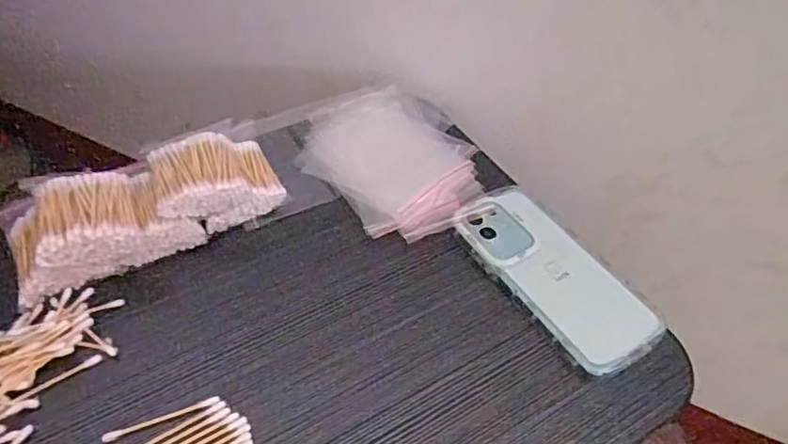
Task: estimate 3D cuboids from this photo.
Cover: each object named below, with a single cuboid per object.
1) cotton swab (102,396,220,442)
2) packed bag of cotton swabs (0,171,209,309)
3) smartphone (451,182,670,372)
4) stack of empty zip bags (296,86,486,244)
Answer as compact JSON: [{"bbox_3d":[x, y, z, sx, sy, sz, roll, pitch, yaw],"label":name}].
[{"bbox_3d":[-0.144,0.123,0.355,0.069,0.005,0.006,-15,51,-16],"label":"cotton swab"},{"bbox_3d":[-0.220,-0.001,0.426,0.131,0.050,0.079,-20,53,-20],"label":"packed bag of cotton swabs"},{"bbox_3d":[0.119,0.038,0.433,0.077,0.017,0.164,-26,55,-24],"label":"smartphone"},{"bbox_3d":[-0.003,-0.059,0.505,0.139,0.021,0.174,-15,51,-16],"label":"stack of empty zip bags"}]

